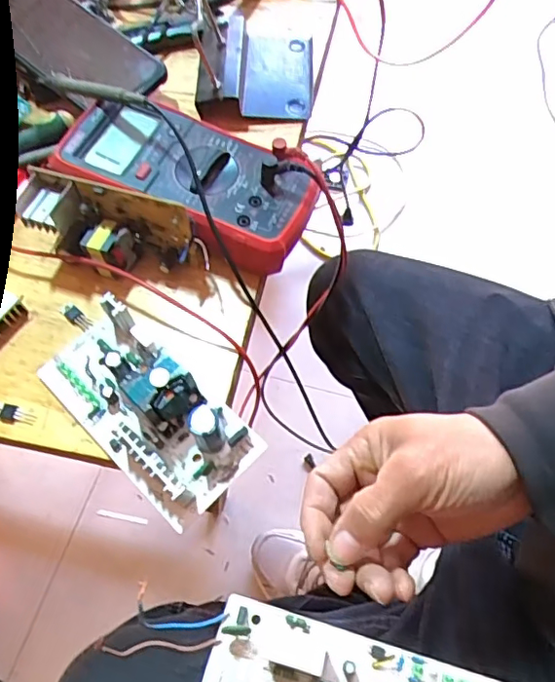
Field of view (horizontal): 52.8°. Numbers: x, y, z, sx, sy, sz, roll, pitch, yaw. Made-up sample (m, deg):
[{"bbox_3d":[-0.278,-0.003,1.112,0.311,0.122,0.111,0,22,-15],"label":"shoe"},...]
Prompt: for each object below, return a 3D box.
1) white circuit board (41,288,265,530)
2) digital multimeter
[{"bbox_3d":[-0.086,0.034,0.338,0.145,0.043,0.070,40,71,21],"label":"white circuit board"},{"bbox_3d":[-0.065,-0.120,0.401,0.181,0.039,0.090,19,65,13],"label":"digital multimeter"}]

